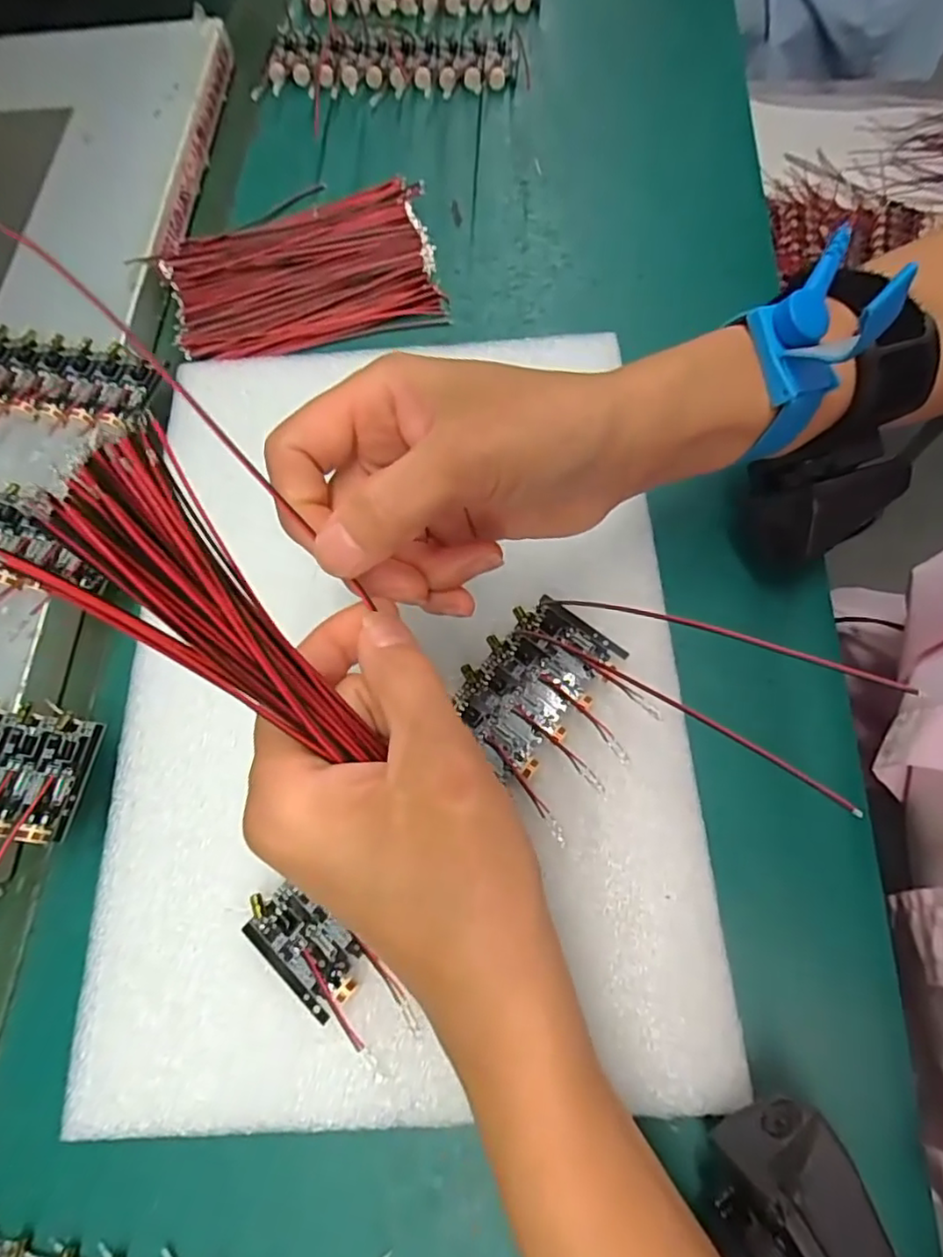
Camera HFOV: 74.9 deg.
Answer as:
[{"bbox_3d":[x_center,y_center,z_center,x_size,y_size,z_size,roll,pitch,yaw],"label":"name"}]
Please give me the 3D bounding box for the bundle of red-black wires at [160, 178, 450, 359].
[{"bbox_3d":[-0.091,-0.197,0.329,0.137,0.014,0.099,-15,69,-1],"label":"bundle of red-black wires"}]

